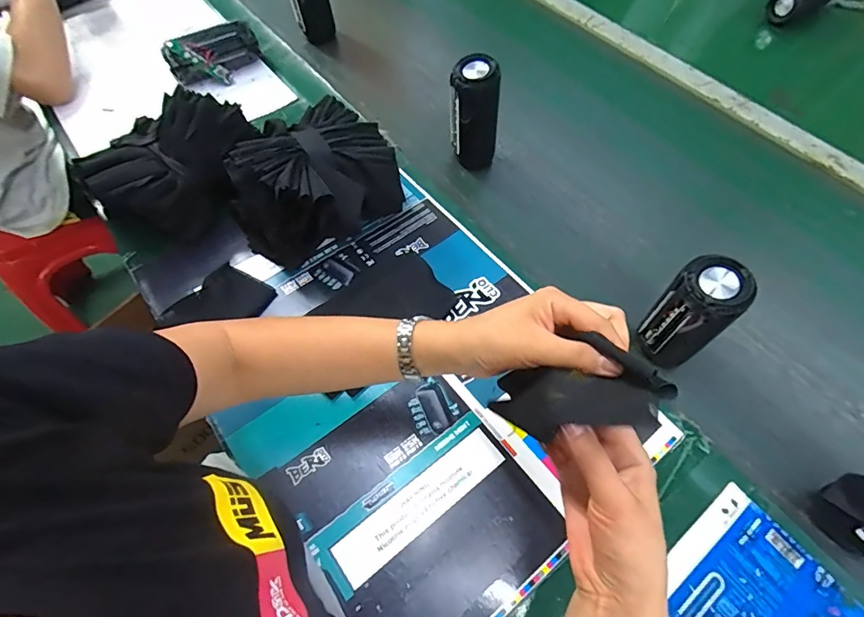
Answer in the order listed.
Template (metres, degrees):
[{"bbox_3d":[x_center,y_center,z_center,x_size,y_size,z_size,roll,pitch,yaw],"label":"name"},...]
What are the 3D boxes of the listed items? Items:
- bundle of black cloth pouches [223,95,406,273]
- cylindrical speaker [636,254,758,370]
[{"bbox_3d":[-0.149,-0.153,0.575,0.198,0.133,0.168,-37,67,-18],"label":"bundle of black cloth pouches"},{"bbox_3d":[0.261,0.014,0.468,0.054,0.153,0.060,-37,67,-18],"label":"cylindrical speaker"}]

